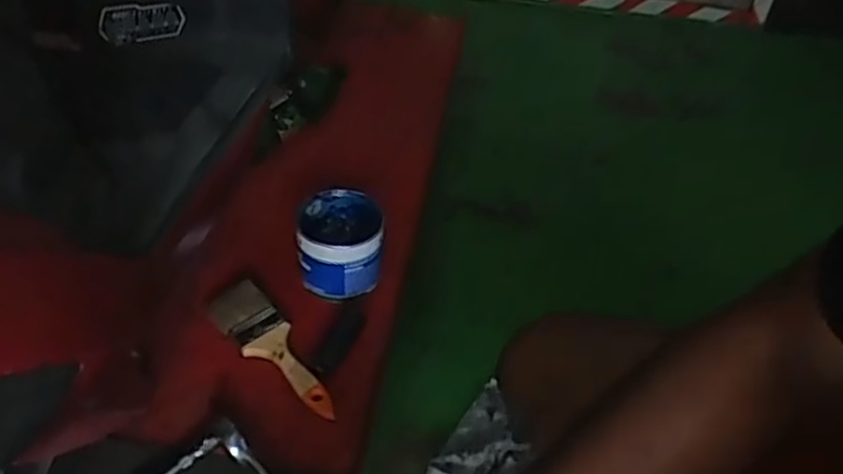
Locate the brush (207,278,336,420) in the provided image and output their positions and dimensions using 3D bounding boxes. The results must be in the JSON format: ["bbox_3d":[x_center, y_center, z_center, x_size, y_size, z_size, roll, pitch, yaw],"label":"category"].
[{"bbox_3d":[-0.154,0.118,0.755,0.195,0.024,0.057,35,50,30],"label":"brush"}]

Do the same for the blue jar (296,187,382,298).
[{"bbox_3d":[-0.095,0.009,0.833,0.095,0.083,0.103,3,41,-3],"label":"blue jar"}]

